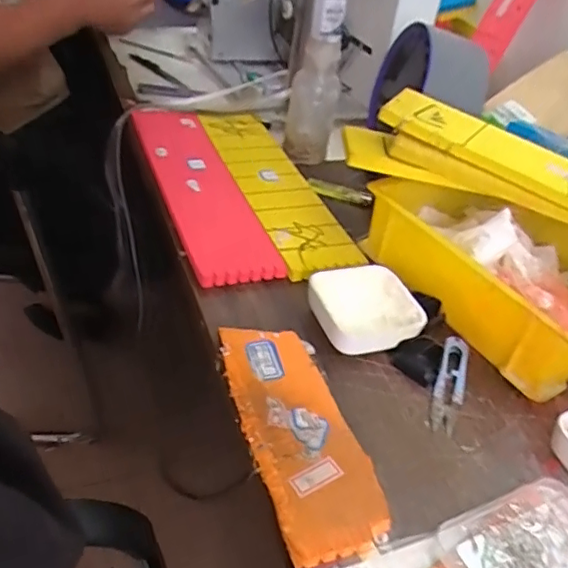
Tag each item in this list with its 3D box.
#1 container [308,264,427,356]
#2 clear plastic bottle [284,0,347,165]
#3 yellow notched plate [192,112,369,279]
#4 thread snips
[{"bbox_3d":[0.069,0.020,0.498,0.085,0.033,0.082,-11,43,-24],"label":"container"},{"bbox_3d":[0.034,-0.248,0.697,0.060,0.172,0.050,14,42,14],"label":"clear plastic bottle"},{"bbox_3d":[-0.013,-0.118,0.662,0.082,0.011,0.359,-8,42,-21],"label":"yellow notched plate"},{"bbox_3d":[0.131,0.074,0.459,0.022,0.012,0.097,17,39,9],"label":"thread snips"}]

